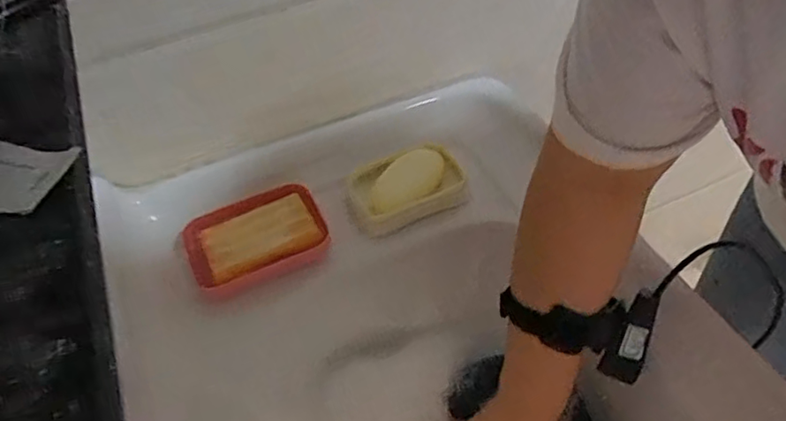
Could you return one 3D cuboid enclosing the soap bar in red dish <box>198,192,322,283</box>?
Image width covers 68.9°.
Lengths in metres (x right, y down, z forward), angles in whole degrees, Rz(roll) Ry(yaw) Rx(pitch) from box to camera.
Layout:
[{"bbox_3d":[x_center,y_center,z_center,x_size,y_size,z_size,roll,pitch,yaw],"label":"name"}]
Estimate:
[{"bbox_3d":[-0.128,0.025,0.551,0.103,0.016,0.063,-24,51,-16],"label":"soap bar in red dish"}]

